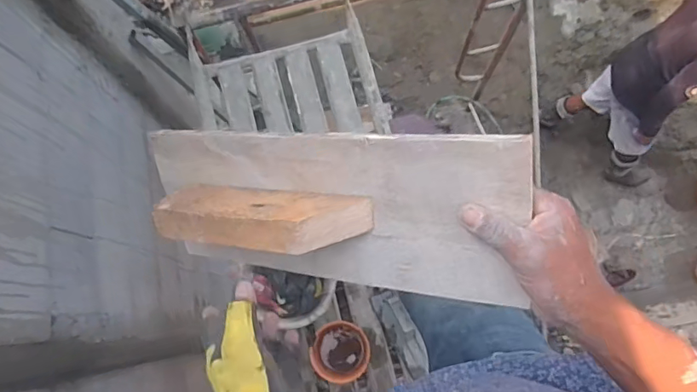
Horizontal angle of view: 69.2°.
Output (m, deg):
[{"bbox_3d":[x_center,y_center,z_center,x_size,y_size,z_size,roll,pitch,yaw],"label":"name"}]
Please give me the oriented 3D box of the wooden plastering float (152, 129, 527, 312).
[{"bbox_3d":[-0.035,0.022,0.458,0.365,0.062,0.150,3,117,24],"label":"wooden plastering float"}]

